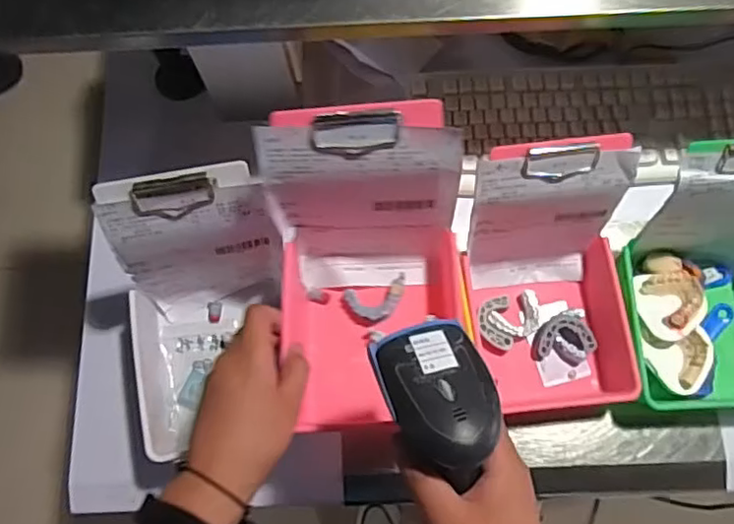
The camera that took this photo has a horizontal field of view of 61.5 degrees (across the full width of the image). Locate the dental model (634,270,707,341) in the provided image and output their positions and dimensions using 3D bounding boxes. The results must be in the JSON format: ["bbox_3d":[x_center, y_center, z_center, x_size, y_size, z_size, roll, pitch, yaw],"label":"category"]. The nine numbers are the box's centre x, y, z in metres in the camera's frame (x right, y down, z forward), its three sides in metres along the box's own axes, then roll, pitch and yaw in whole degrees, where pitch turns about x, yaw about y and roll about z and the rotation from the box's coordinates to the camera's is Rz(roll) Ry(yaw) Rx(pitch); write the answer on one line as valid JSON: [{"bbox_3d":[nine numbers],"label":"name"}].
[{"bbox_3d":[0.320,0.046,0.648,0.063,0.026,0.073,-11,65,27],"label":"dental model"}]

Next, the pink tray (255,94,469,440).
[{"bbox_3d":[0.001,0.014,0.513,0.147,0.194,0.203,-4,74,0],"label":"pink tray"}]

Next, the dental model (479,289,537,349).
[{"bbox_3d":[0.156,0.061,0.675,0.071,0.018,0.053,-35,77,-8],"label":"dental model"}]

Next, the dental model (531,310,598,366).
[{"bbox_3d":[0.214,0.086,0.669,0.068,0.029,0.055,-23,75,-5],"label":"dental model"}]

